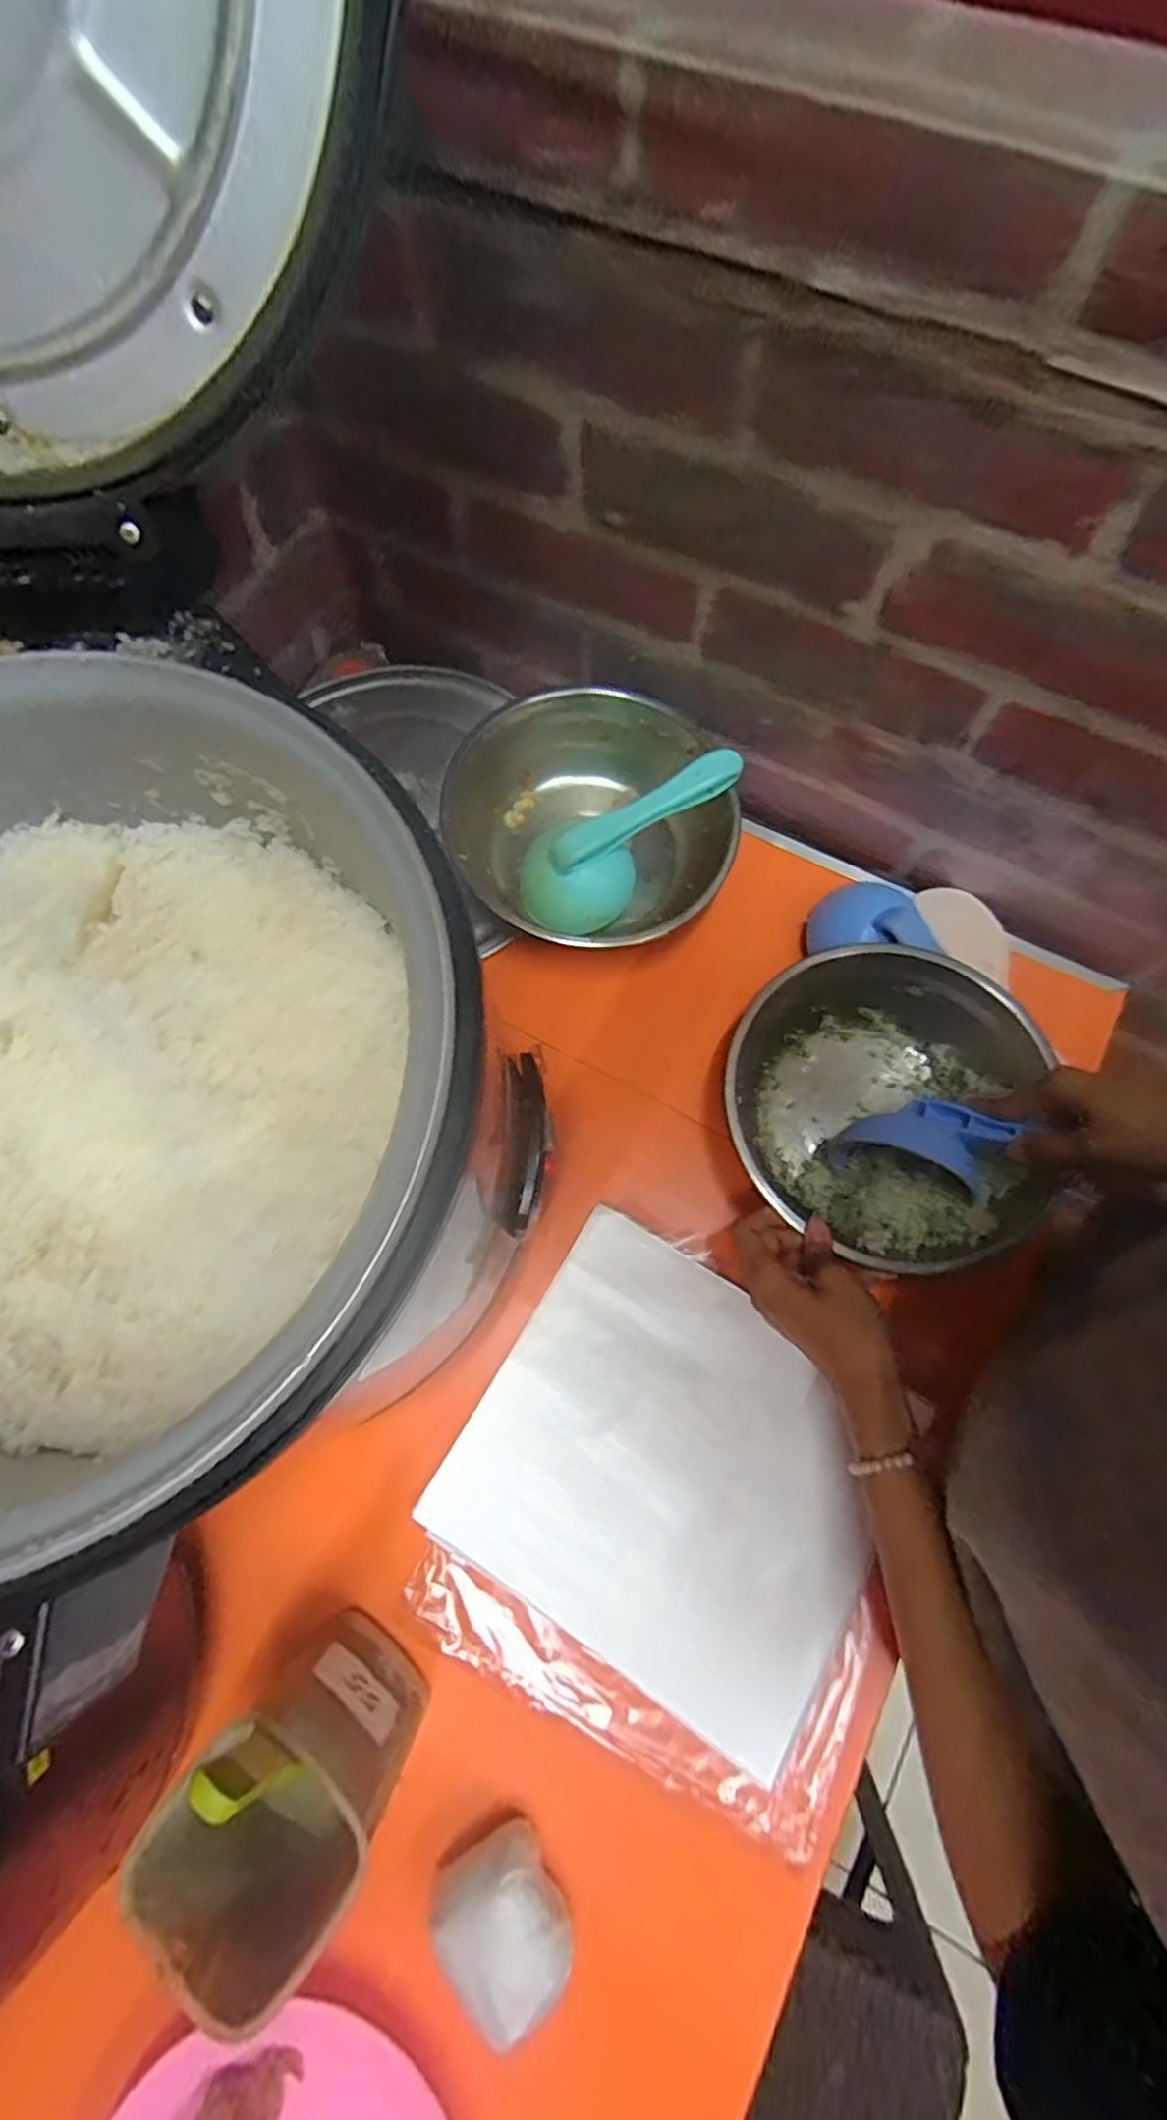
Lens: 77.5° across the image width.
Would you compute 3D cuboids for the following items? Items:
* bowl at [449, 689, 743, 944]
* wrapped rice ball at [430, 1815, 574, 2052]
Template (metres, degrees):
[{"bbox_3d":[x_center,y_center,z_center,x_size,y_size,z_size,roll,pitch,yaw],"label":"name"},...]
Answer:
[{"bbox_3d":[0.009,-0.197,0.614,0.214,0.082,0.195,0,71,1],"label":"bowl"},{"bbox_3d":[-0.045,0.493,0.412,0.061,0.048,0.079,-38,75,-11],"label":"wrapped rice ball"}]

